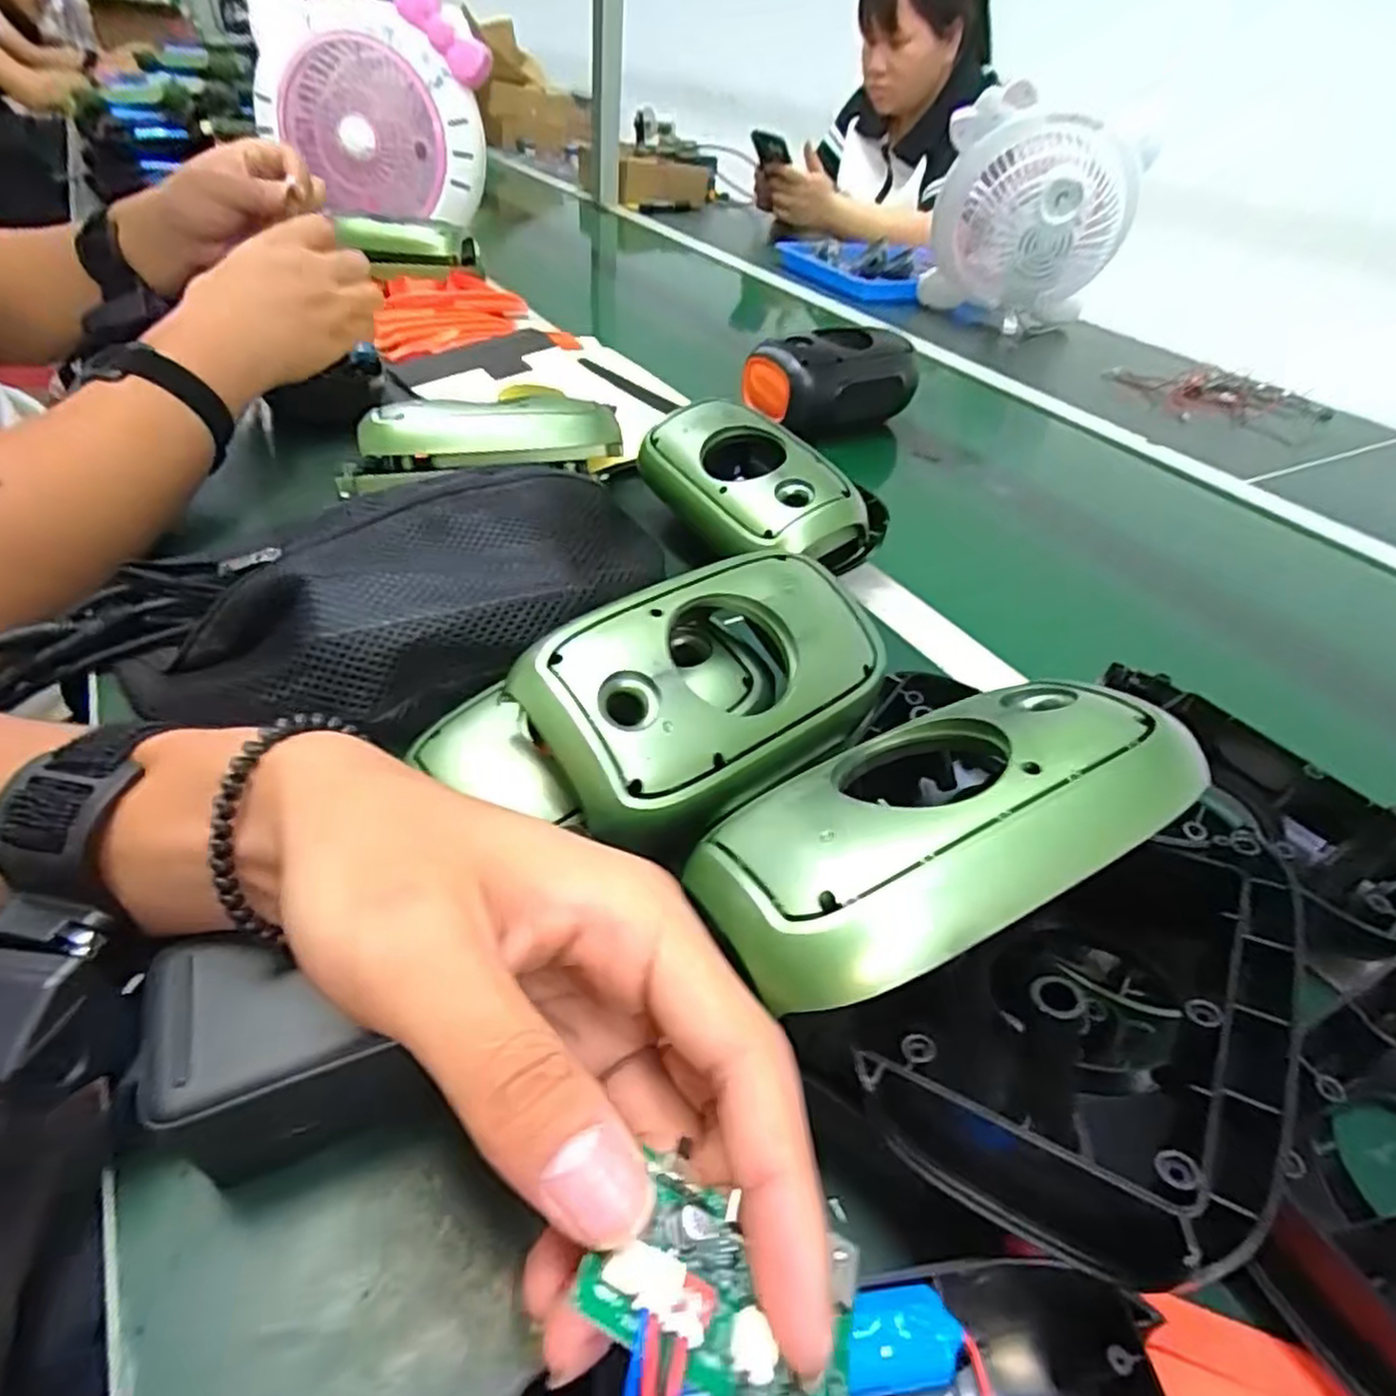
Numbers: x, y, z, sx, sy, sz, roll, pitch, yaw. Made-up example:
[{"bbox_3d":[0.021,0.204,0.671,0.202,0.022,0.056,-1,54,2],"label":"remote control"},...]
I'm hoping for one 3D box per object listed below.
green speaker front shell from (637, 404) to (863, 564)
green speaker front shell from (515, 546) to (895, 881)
[{"bbox_3d":[0.032,-0.135,0.459,0.103,0.051,0.148,-19,48,-27],"label":"green speaker front shell"},{"bbox_3d":[0.005,-0.013,0.292,0.147,0.031,0.094,-29,75,-29],"label":"green speaker front shell"}]

